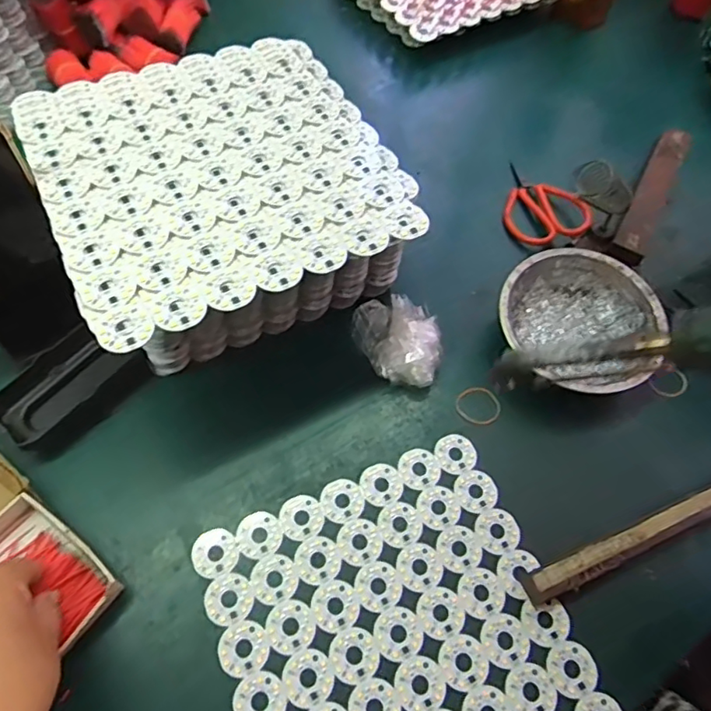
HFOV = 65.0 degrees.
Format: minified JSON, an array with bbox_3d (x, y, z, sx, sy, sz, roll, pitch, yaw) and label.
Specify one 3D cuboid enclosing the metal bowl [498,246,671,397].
[{"bbox_3d":[0.176,-0.027,0.457,0.117,0.050,0.123,2,60,-3],"label":"metal bowl"}]

